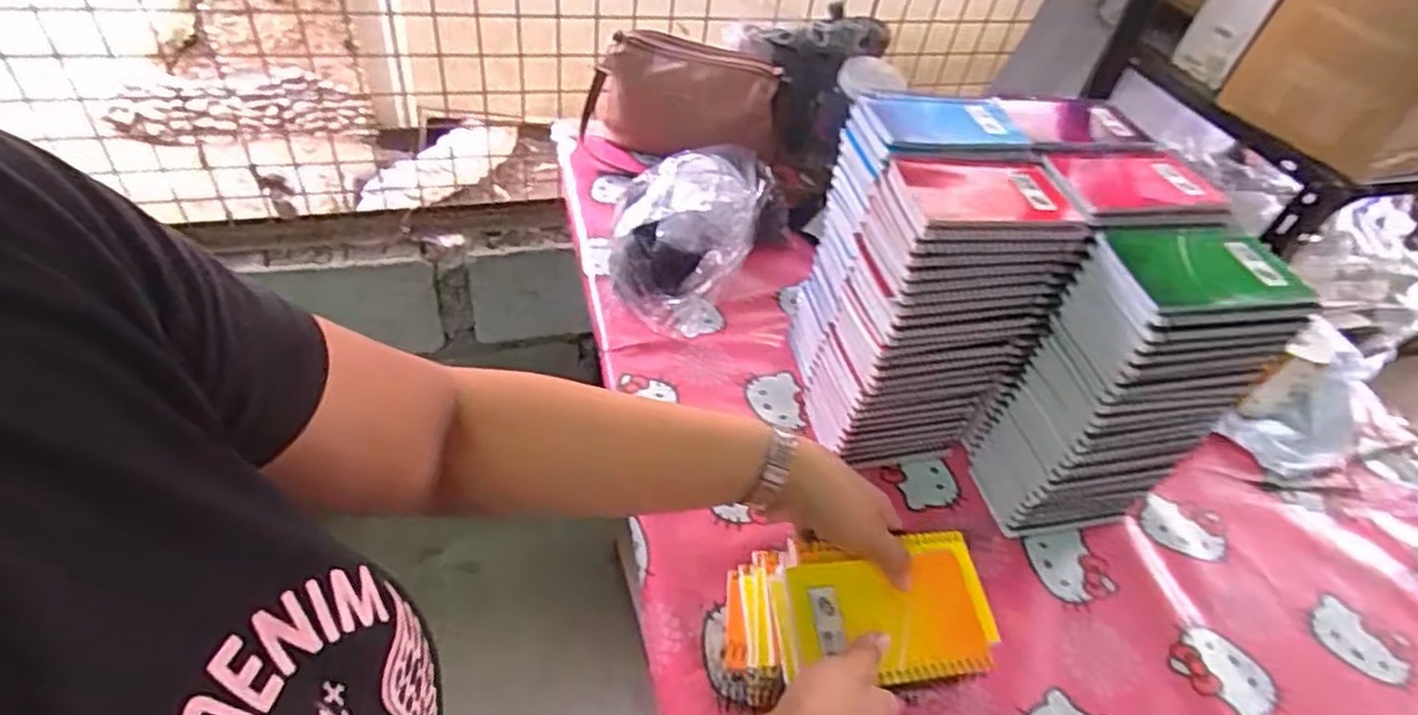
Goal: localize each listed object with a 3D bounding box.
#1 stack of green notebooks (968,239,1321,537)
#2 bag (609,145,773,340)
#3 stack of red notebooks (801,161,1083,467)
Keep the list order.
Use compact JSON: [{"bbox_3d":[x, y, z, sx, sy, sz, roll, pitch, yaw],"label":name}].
[{"bbox_3d":[0.344,0.033,0.628,0.138,0.282,0.106,-5,45,-13],"label":"stack of green notebooks"},{"bbox_3d":[-0.032,-0.124,0.813,0.144,0.160,0.143,2,44,-5],"label":"bag"},{"bbox_3d":[0.203,-0.031,0.666,0.161,0.280,0.100,-4,46,-12],"label":"stack of red notebooks"}]

